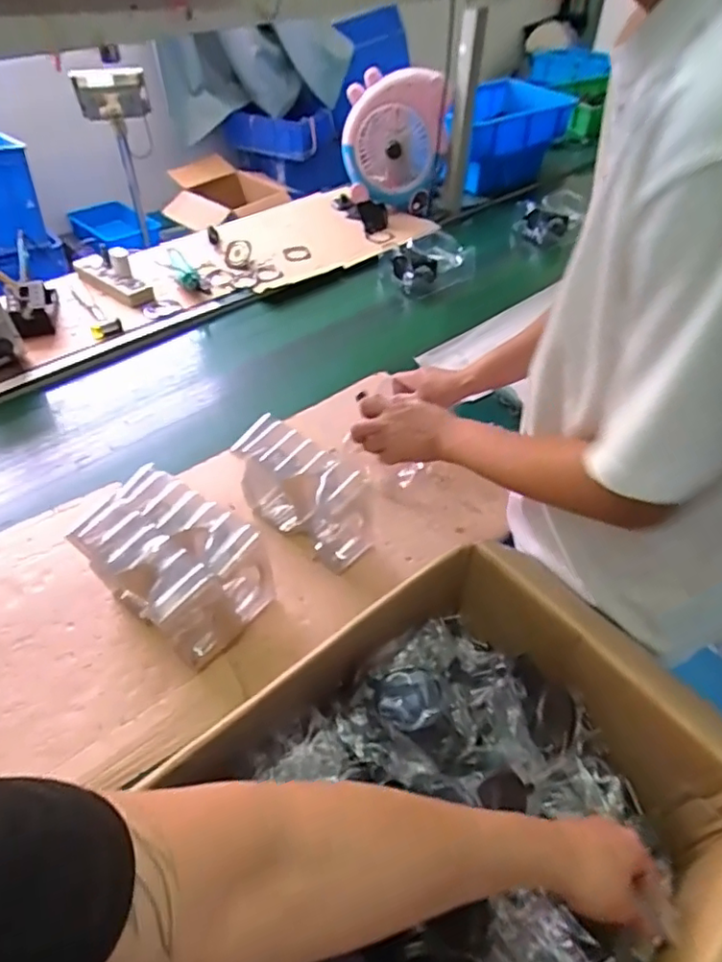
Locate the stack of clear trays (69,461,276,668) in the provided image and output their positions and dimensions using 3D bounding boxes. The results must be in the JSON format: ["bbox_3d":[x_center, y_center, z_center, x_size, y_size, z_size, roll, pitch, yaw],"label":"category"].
[{"bbox_3d":[-0.205,0.097,0.674,0.165,0.142,0.134,30,53,26],"label":"stack of clear trays"}]

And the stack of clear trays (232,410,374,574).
[{"bbox_3d":[-0.071,0.021,0.764,0.172,0.148,0.085,30,53,26],"label":"stack of clear trays"}]

